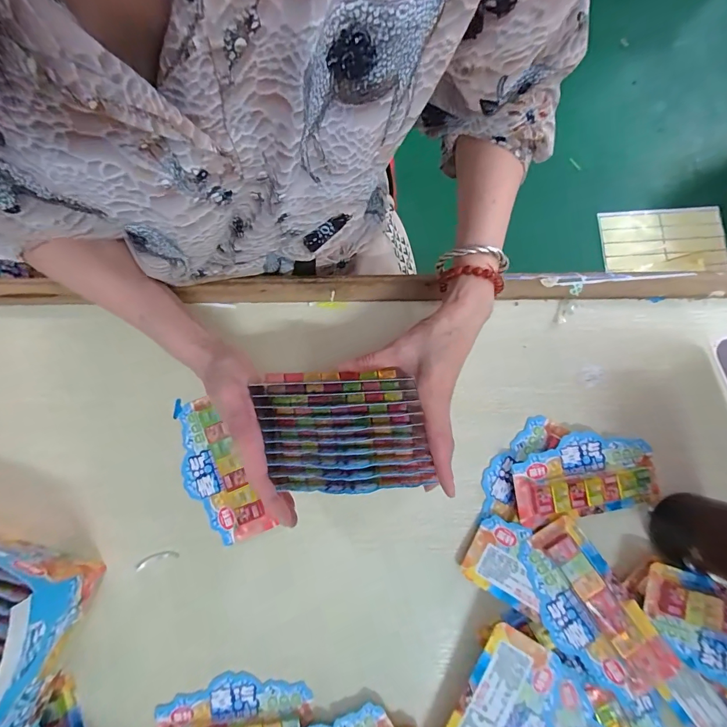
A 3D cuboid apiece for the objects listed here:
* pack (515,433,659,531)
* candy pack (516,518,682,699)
[{"bbox_3d":[0.215,0.109,0.362,0.139,0.012,0.074,-9,82,0],"label":"pack"},{"bbox_3d":[0.199,0.218,0.332,0.075,0.020,0.139,-30,83,-3],"label":"candy pack"}]

